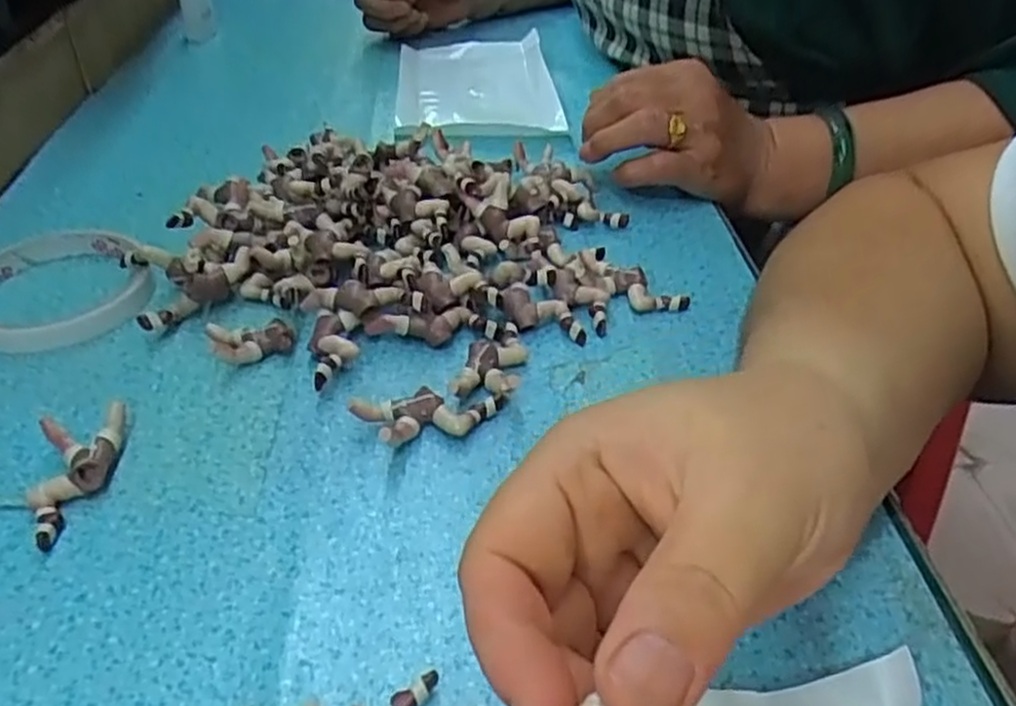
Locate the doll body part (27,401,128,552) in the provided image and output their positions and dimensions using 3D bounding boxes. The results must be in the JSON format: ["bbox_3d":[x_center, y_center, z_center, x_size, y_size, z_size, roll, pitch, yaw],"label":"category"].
[{"bbox_3d":[-0.155,0.043,0.281,0.027,0.015,0.055,-7,40,-11],"label":"doll body part"}]

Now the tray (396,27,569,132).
[{"bbox_3d":[-0.024,-0.210,0.612,0.121,0.023,0.203,-2,39,-5],"label":"tray"}]

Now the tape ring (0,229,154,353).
[{"bbox_3d":[-0.217,-0.034,0.376,0.080,0.012,0.091,-19,43,-24],"label":"tape ring"}]

